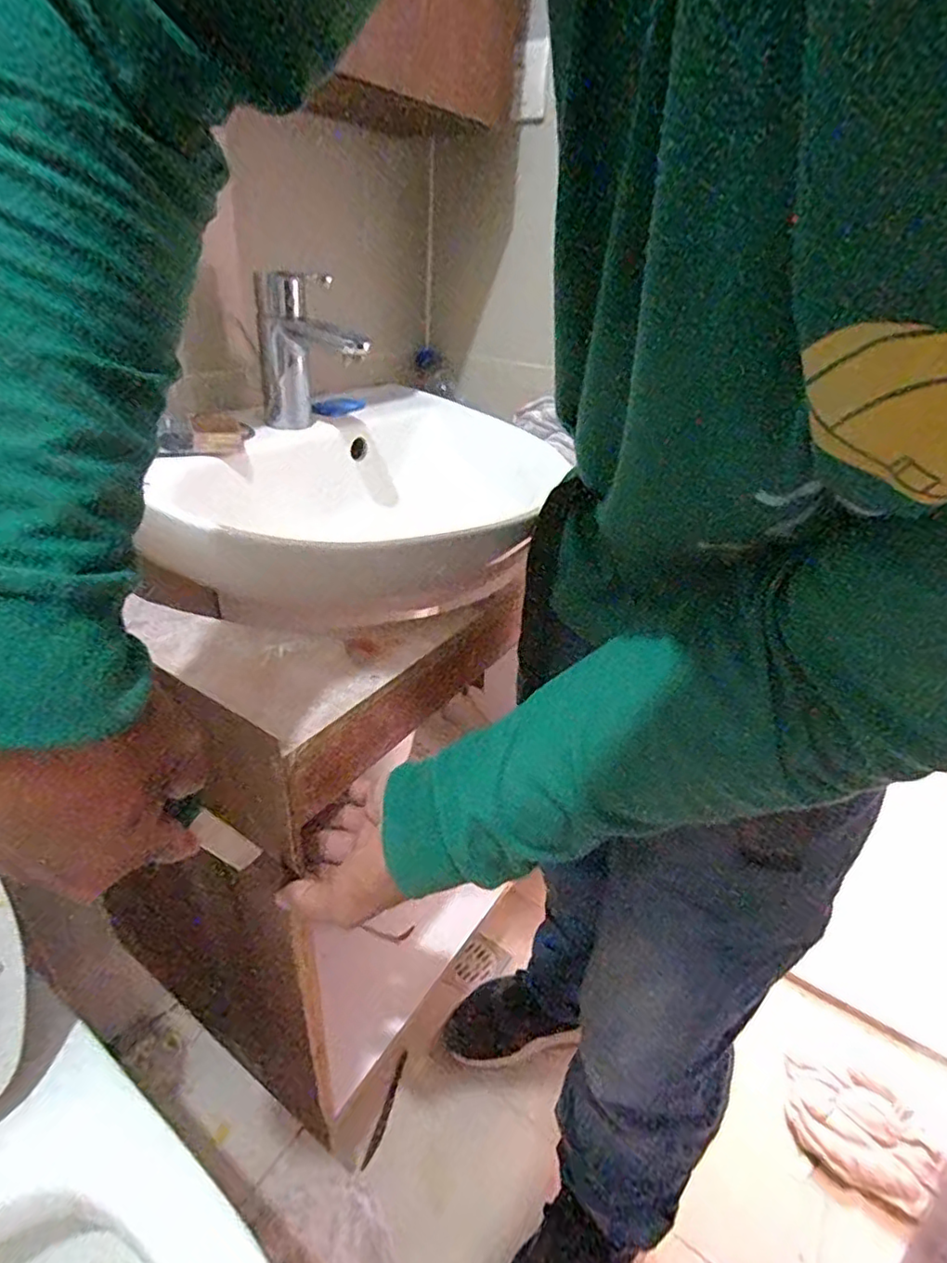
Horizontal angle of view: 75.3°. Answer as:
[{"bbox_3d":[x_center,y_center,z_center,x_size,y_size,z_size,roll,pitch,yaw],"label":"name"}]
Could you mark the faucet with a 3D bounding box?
[{"bbox_3d":[-0.171,-0.281,0.634,0.045,0.146,0.129,-24,41,-37],"label":"faucet"}]

